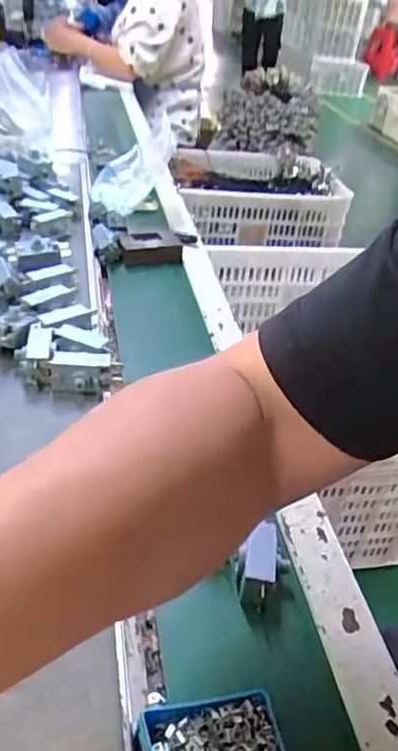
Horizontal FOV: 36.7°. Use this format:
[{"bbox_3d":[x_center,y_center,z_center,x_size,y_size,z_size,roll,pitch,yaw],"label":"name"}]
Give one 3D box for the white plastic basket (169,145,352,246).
[{"bbox_3d":[0.143,-0.501,1.657,0.449,0.154,0.367,-1,35,-13],"label":"white plastic basket"}]

